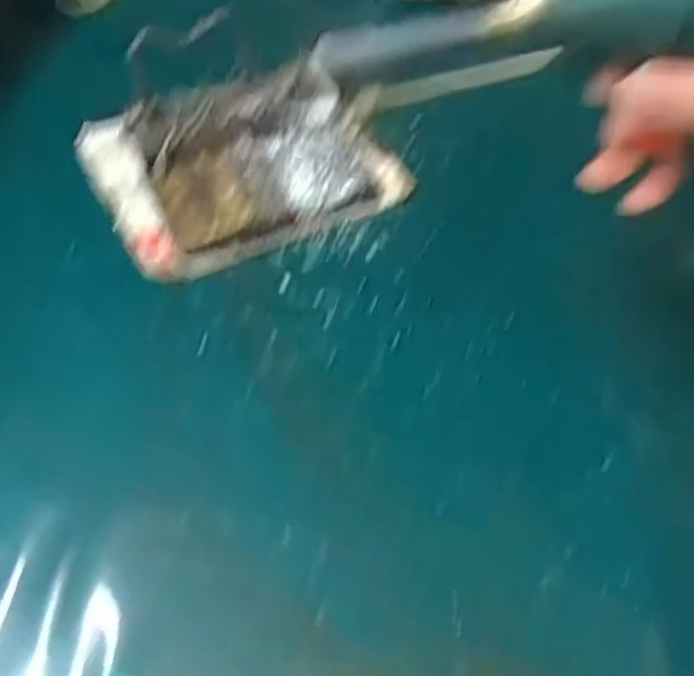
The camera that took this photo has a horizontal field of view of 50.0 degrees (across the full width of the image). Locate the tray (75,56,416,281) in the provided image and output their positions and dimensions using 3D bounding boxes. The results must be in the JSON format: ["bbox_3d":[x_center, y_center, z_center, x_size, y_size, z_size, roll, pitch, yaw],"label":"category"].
[{"bbox_3d":[-0.054,-0.099,0.401,0.153,0.029,0.109,-18,57,-17],"label":"tray"}]

